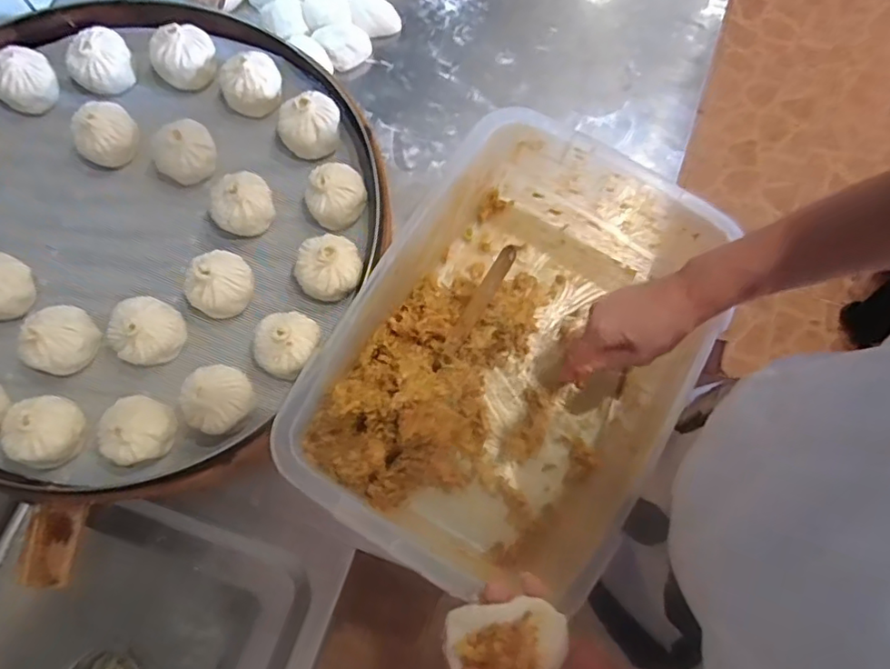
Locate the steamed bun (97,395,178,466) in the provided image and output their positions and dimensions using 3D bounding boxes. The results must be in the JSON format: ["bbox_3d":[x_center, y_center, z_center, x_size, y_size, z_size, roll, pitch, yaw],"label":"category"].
[{"bbox_3d":[-0.268,0.085,0.506,0.056,0.054,0.060,0,75,-2],"label":"steamed bun"}]

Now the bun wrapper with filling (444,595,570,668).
[{"bbox_3d":[0.041,0.212,0.393,0.079,0.025,0.056,4,75,2],"label":"bun wrapper with filling"}]

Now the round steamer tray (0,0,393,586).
[{"bbox_3d":[-0.320,-0.104,0.557,0.466,0.082,0.486,0,75,-2],"label":"round steamer tray"}]

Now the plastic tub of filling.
[{"bbox_3d":[0.069,0.022,0.555,0.288,0.141,0.391,24,77,7],"label":"plastic tub of filling"}]

